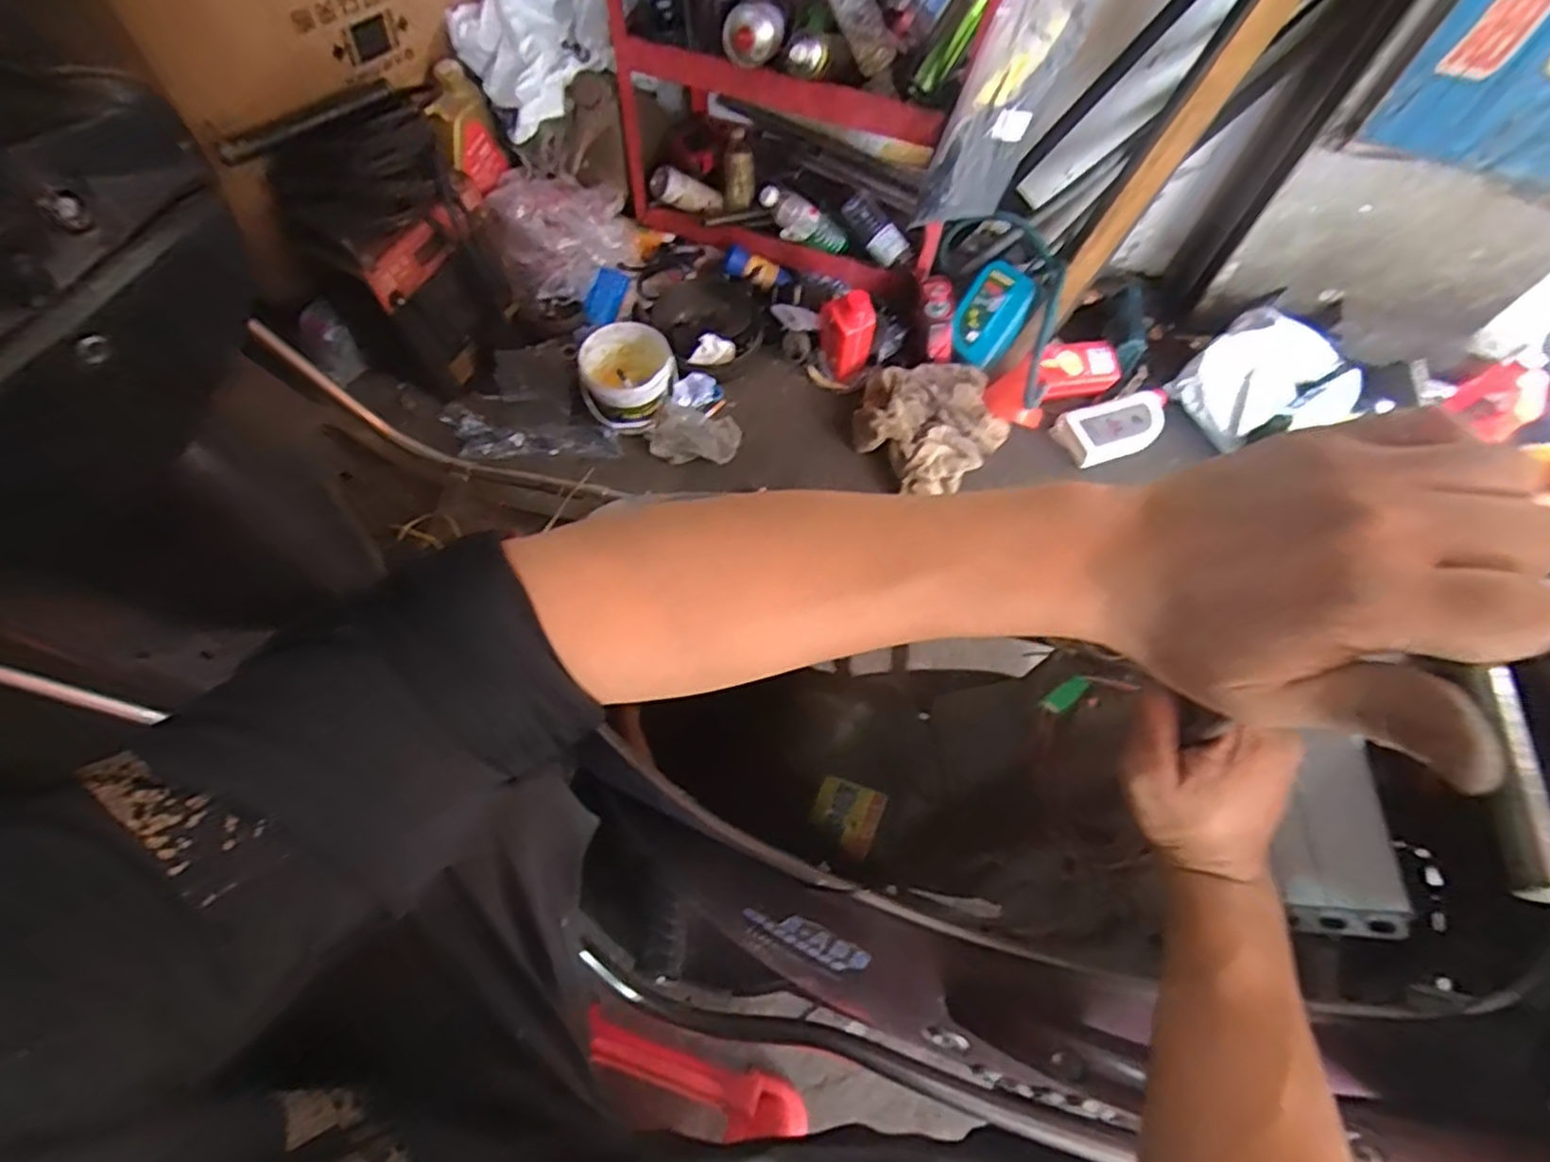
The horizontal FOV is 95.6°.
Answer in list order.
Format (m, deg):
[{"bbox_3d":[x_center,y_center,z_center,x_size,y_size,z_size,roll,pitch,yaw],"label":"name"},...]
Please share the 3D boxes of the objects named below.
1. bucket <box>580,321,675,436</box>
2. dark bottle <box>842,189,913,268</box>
[{"bbox_3d":[-0.281,-0.392,1.340,0.175,0.120,0.164,1,64,-1],"label":"bucket"},{"bbox_3d":[0.213,-0.722,1.456,0.063,0.060,0.169,-40,89,-19],"label":"dark bottle"}]

